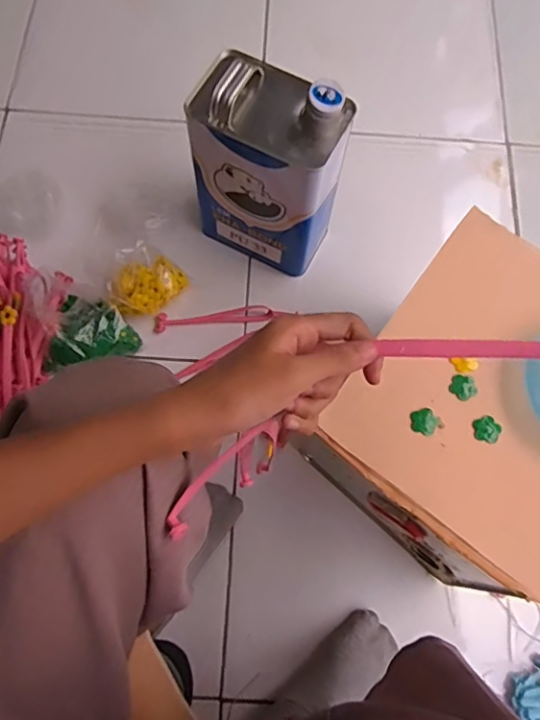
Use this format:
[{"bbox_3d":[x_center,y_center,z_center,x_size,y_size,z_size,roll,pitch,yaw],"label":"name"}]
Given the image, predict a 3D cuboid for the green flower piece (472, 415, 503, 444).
[{"bbox_3d":[0.189,0.060,0.480,0.023,0.004,0.023,30,86,23],"label":"green flower piece"}]

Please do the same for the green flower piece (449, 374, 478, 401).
[{"bbox_3d":[0.173,0.023,0.491,0.023,0.004,0.024,1,71,-2],"label":"green flower piece"}]

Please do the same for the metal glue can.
[{"bbox_3d":[-0.004,-0.235,0.685,0.169,0.252,0.108,28,72,7],"label":"metal glue can"}]

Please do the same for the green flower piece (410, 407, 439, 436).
[{"bbox_3d":[0.136,0.054,0.481,0.024,0.004,0.022,1,71,-2],"label":"green flower piece"}]

